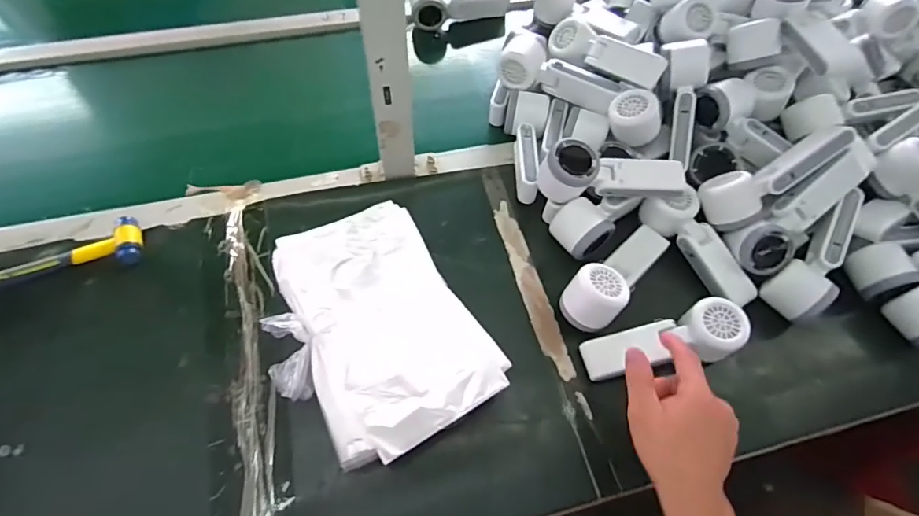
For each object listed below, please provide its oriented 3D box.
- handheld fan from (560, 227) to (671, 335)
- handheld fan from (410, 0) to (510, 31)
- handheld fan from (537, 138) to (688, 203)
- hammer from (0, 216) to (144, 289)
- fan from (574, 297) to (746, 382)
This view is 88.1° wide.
[{"bbox_3d":[0.176,0.013,0.532,0.060,0.062,0.165,37,65,17],"label":"handheld fan"},{"bbox_3d":[-0.002,-0.422,0.781,0.166,0.048,0.066,-19,63,-13],"label":"handheld fan"},{"bbox_3d":[0.176,-0.098,0.545,0.164,0.057,0.051,-1,60,-4],"label":"handheld fan"},{"bbox_3d":[-0.478,0.010,0.517,0.239,0.027,0.058,-17,63,-13],"label":"hammer"},{"bbox_3d":[0.211,0.084,0.490,0.166,0.054,0.057,-15,65,2],"label":"fan"}]

